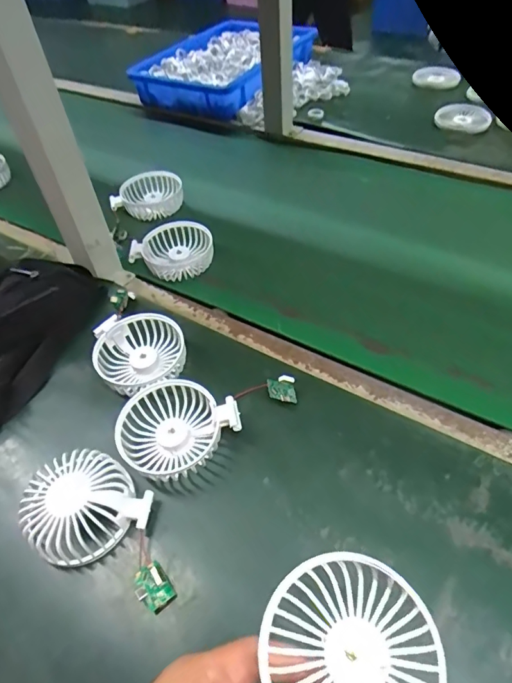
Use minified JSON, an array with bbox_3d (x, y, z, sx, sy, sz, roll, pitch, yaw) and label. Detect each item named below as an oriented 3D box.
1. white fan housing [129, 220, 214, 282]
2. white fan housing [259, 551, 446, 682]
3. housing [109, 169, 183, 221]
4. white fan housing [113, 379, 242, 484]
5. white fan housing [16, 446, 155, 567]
[{"bbox_3d":[-0.103,-0.113,0.570,0.095,0.030,0.078,-33,55,-21],"label":"white fan housing"},{"bbox_3d":[0.050,0.162,0.232,0.089,0.030,0.089,-16,51,-9],"label":"white fan housing"},{"bbox_3d":[-0.157,-0.212,0.657,0.098,0.032,0.086,-8,50,-2],"label":"housing"},{"bbox_3d":[-0.073,0.077,0.405,0.098,0.036,0.080,-32,55,-21],"label":"white fan housing"},{"bbox_3d":[-0.140,0.135,0.363,0.091,0.039,0.084,29,58,26],"label":"white fan housing"}]

